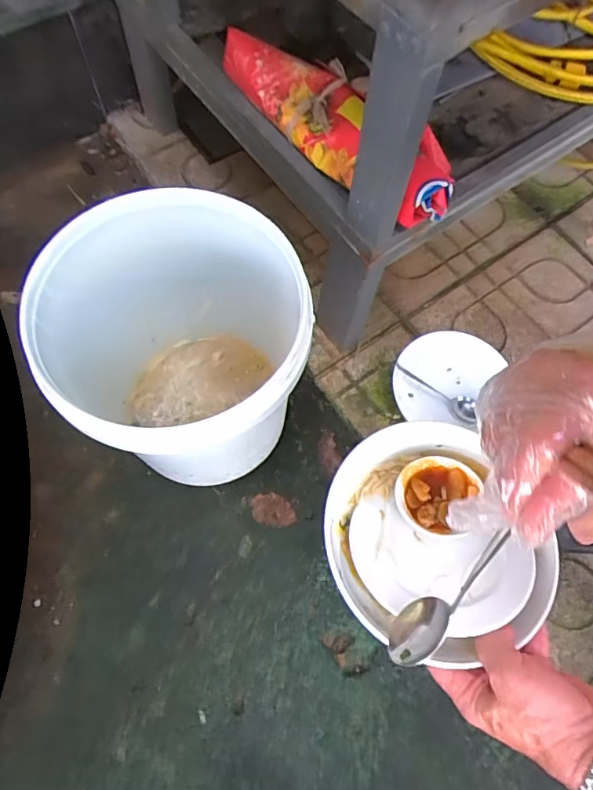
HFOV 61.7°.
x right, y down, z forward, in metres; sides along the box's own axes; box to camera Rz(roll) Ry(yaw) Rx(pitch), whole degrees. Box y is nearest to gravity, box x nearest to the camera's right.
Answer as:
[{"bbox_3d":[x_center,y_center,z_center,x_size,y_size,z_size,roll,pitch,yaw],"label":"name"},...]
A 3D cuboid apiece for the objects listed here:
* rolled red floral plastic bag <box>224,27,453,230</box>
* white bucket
[{"bbox_3d":[0.060,-0.372,0.663,0.115,0.067,0.372,-40,75,-15],"label":"rolled red floral plastic bag"},{"bbox_3d":[-0.148,-0.040,0.689,0.322,0.367,0.312,0,67,-1],"label":"white bucket"}]

